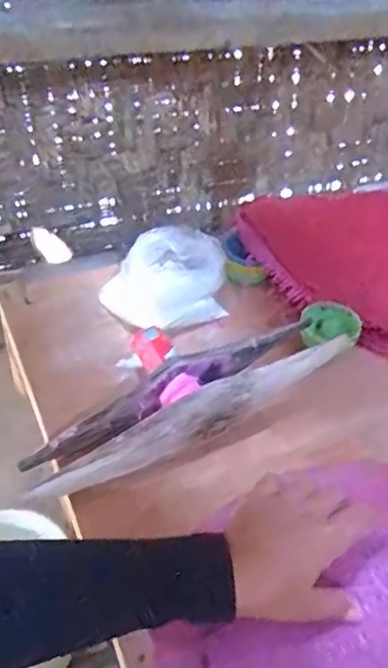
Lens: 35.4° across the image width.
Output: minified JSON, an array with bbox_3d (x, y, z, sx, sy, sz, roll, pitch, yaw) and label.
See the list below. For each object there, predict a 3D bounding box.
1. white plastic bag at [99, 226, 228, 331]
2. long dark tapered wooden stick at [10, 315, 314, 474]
[{"bbox_3d":[-0.025,-0.063,0.674,0.151,0.077,0.097,-22,47,-26],"label":"white plastic bag"},{"bbox_3d":[-0.022,0.046,0.548,0.285,0.043,0.017,-26,47,-10],"label":"long dark tapered wooden stick"}]

